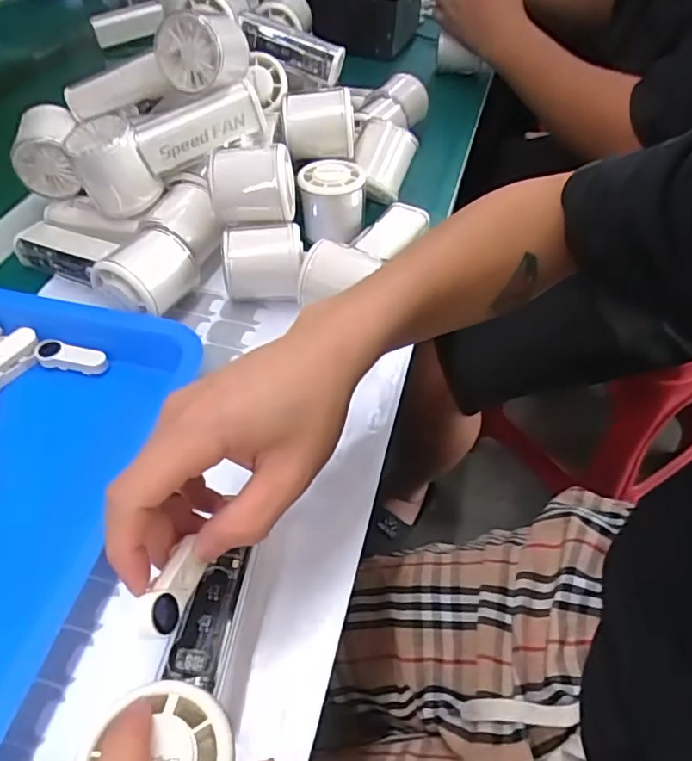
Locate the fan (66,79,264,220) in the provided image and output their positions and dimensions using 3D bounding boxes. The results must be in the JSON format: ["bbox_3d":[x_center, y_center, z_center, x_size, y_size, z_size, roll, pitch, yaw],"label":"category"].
[{"bbox_3d":[-0.138,-0.186,0.451,0.147,0.060,0.045,-25,52,-2],"label":"fan"}]

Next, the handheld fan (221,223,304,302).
[{"bbox_3d":[-0.063,-0.089,0.454,0.061,0.053,0.047,-1,49,-2],"label":"handheld fan"}]

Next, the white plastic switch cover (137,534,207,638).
[{"bbox_3d":[-0.074,0.088,0.244,0.016,0.013,0.043,10,36,7],"label":"white plastic switch cover"}]

